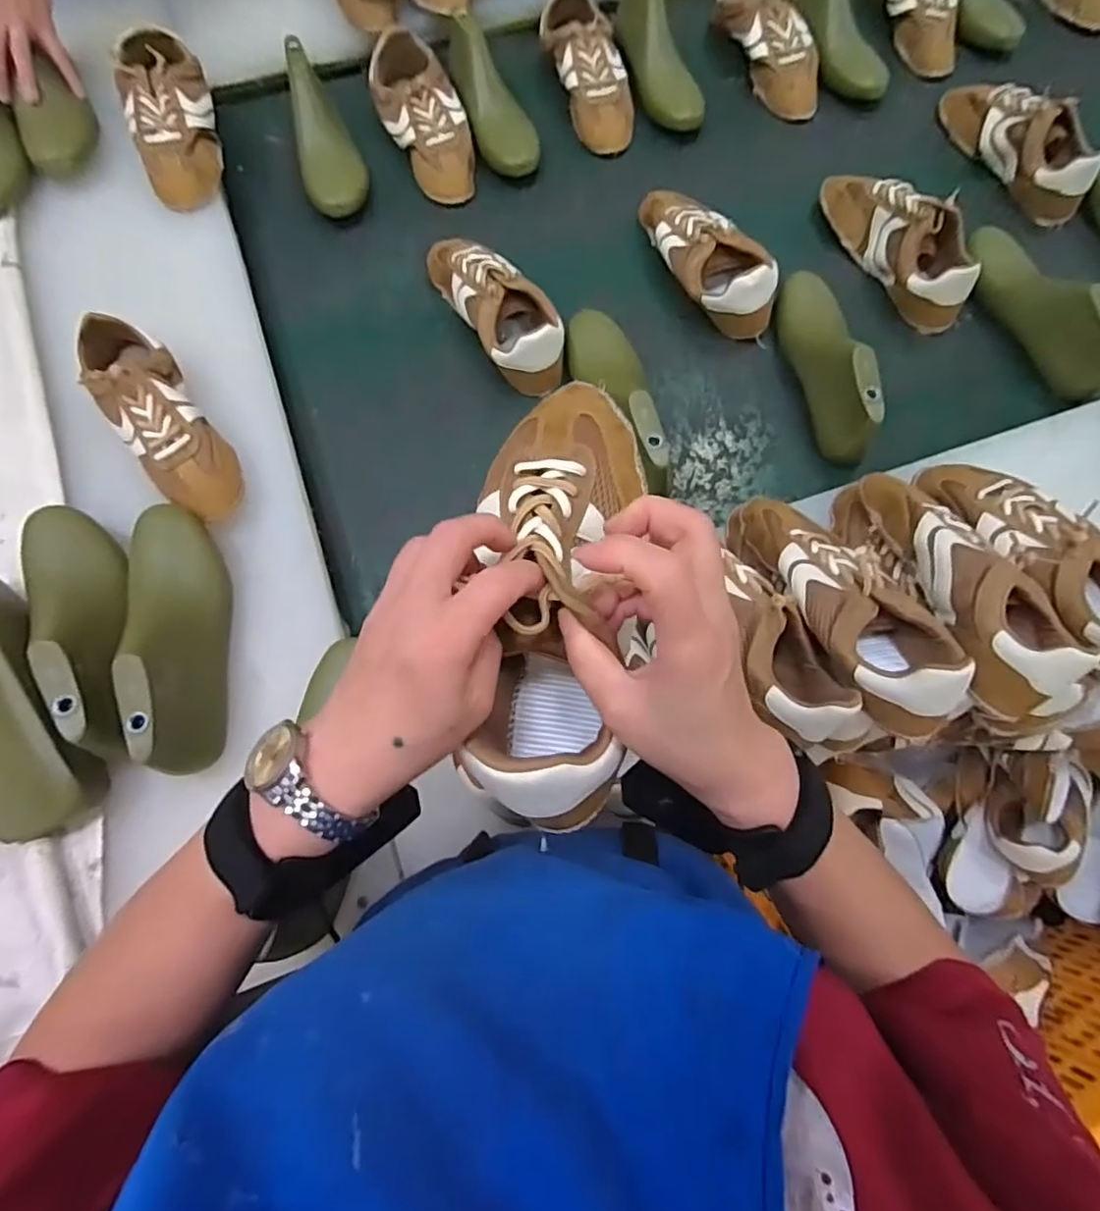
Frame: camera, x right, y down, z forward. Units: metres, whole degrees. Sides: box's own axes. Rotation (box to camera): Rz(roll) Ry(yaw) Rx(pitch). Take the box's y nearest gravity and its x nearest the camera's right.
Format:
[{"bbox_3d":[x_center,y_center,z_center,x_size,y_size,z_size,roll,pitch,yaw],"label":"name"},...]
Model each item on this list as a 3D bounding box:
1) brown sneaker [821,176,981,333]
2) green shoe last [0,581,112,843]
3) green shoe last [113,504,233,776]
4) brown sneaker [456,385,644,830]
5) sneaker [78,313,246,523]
[{"bbox_3d":[0.445,-0.459,0.748,0.107,0.078,0.236,-24,75,-7],"label":"brown sneaker"},{"bbox_3d":[-0.467,0.076,0.515,0.104,0.061,0.241,-33,76,-10],"label":"green shoe last"},{"bbox_3d":[-0.329,0.014,0.531,0.069,0.078,0.256,-18,74,-6],"label":"green shoe last"},{"bbox_3d":[0.005,-0.012,0.312,0.088,0.078,0.236,5,76,1],"label":"brown sneaker"},{"bbox_3d":[-0.388,-0.184,0.601,0.083,0.069,0.225,-35,77,-10],"label":"sneaker"}]

